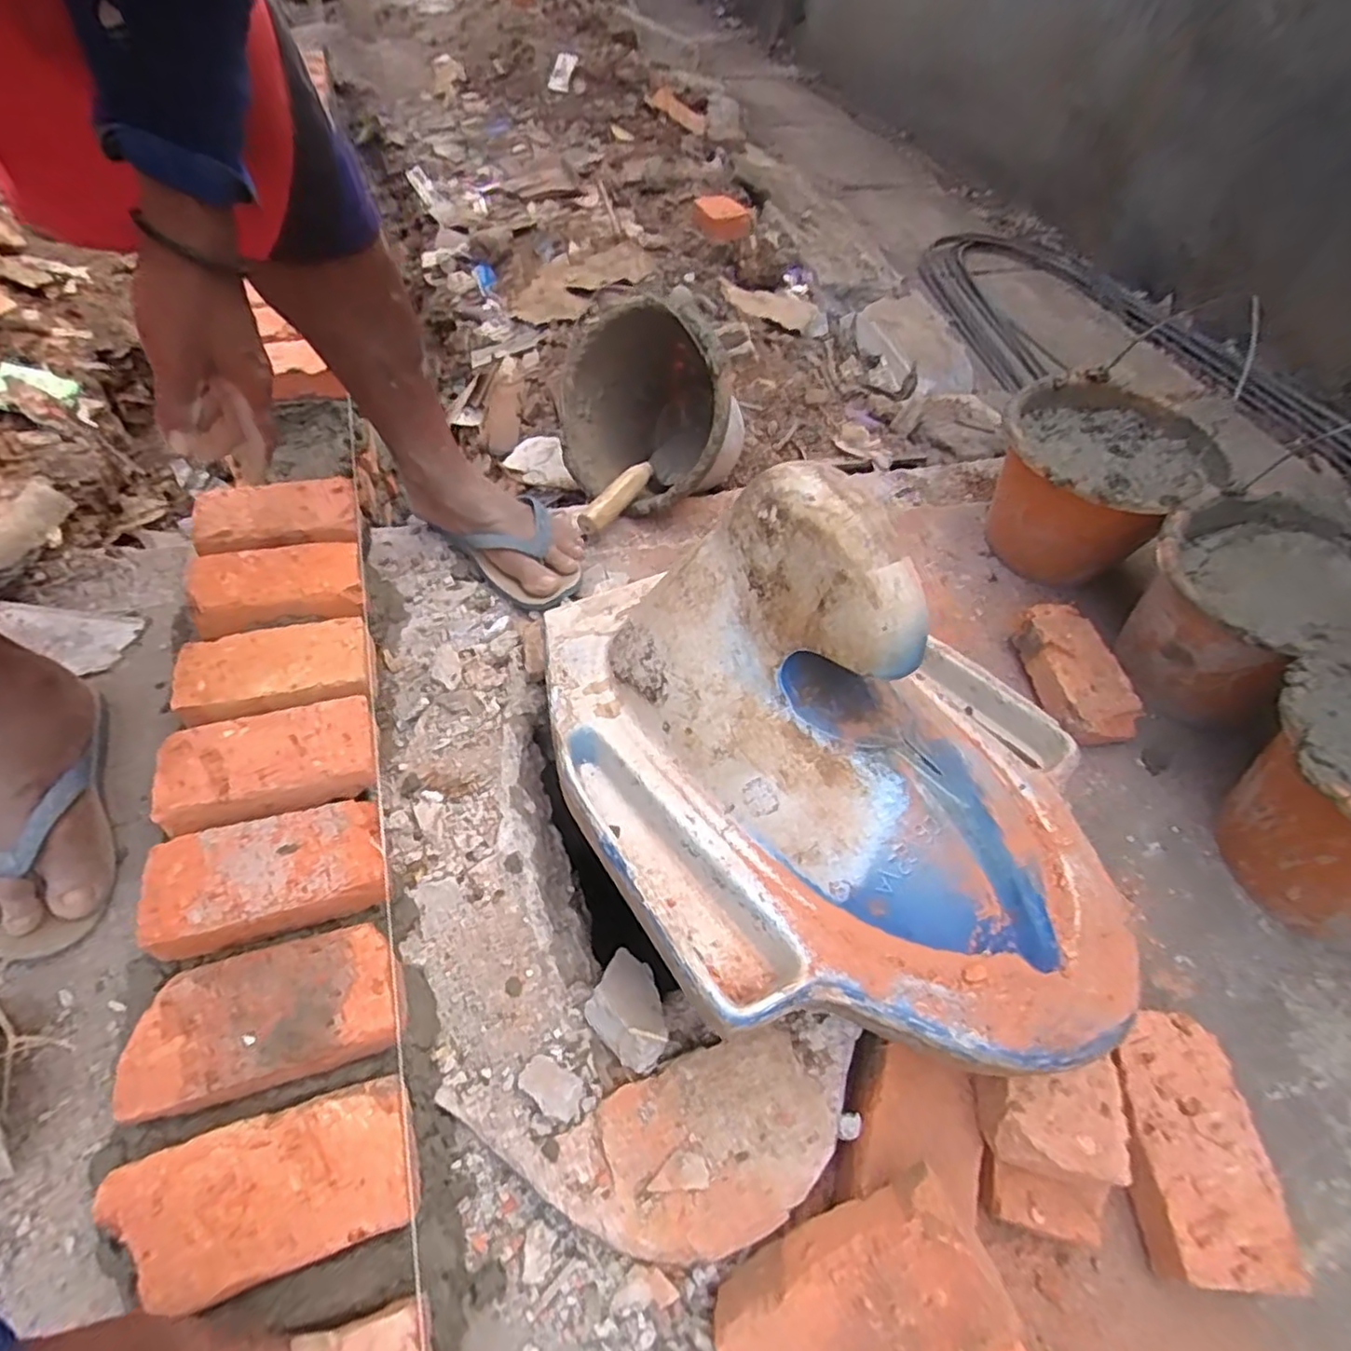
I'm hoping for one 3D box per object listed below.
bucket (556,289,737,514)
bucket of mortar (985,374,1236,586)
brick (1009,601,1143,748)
[{"bbox_3d":[0.000,-0.341,0.920,0.236,0.203,0.252,2,94,29],"label":"bucket"},{"bbox_3d":[0.501,-0.210,0.842,0.265,0.214,0.230,-21,58,-18],"label":"bucket of mortar"},{"bbox_3d":[0.435,-0.002,0.723,0.089,0.054,0.160,-1,54,-5],"label":"brick"}]

